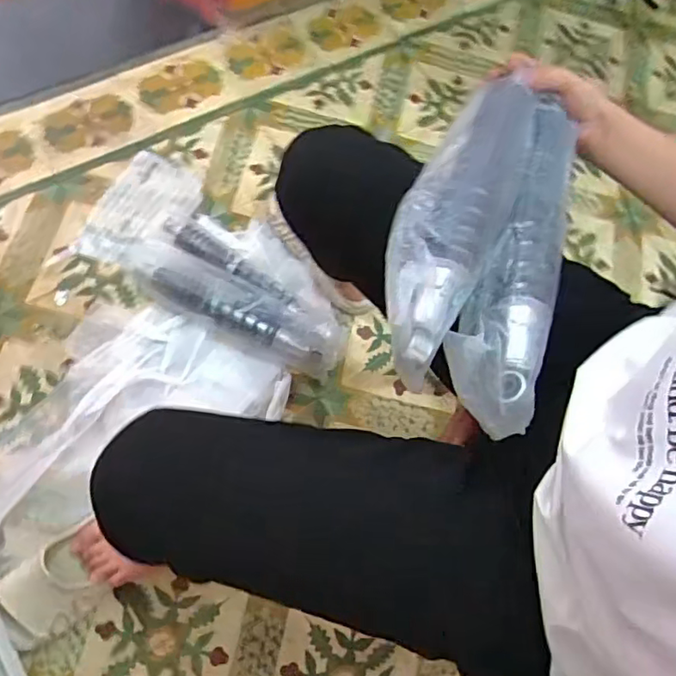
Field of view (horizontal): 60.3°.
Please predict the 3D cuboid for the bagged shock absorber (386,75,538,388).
[{"bbox_3d":[0.106,-0.118,0.504,0.080,0.051,0.319,23,65,7],"label":"bagged shock absorber"}]

